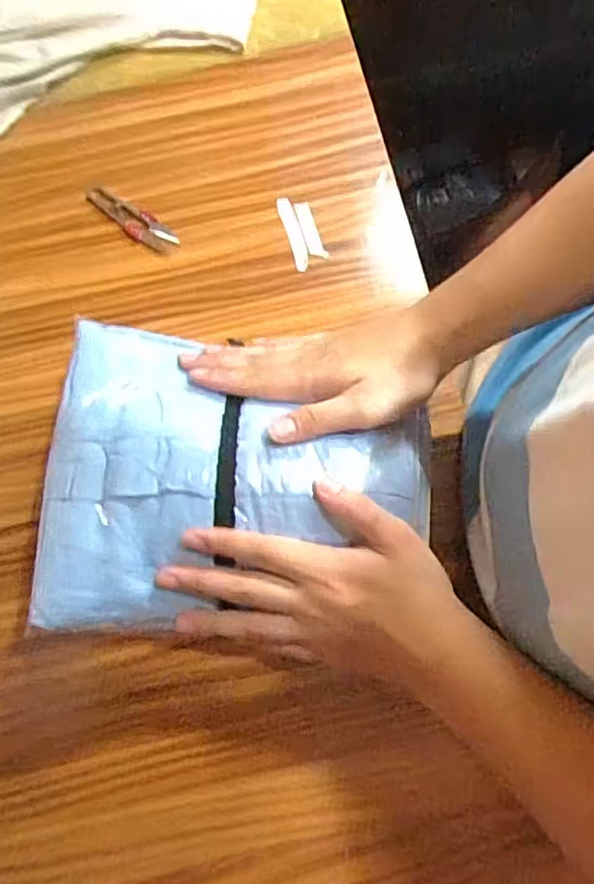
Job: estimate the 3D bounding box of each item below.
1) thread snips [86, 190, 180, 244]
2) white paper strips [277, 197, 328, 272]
[{"bbox_3d":[-0.157,-0.211,0.565,0.101,0.004,0.028,37,79,10],"label":"thread snips"},{"bbox_3d":[0.004,-0.197,0.559,0.029,0.006,0.075,-18,75,-4],"label":"white paper strips"}]

